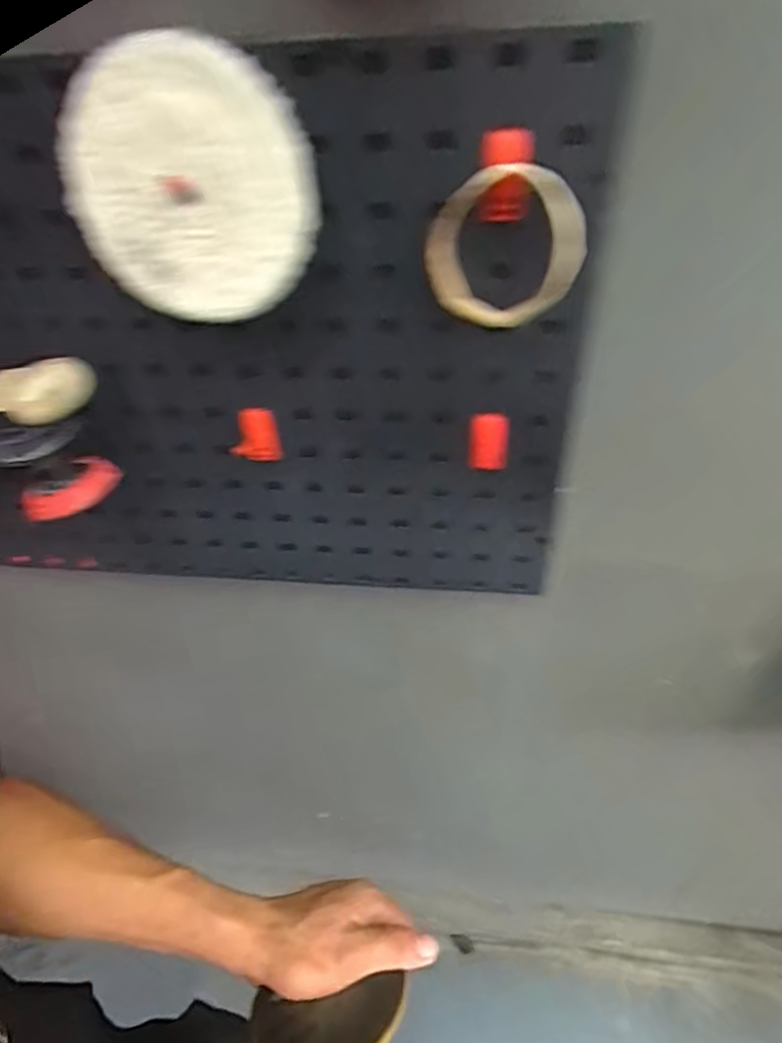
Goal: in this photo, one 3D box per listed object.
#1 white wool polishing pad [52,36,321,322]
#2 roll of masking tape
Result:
[{"bbox_3d":[-0.135,-0.221,0.412,0.174,0.163,0.048,4,32,13],"label":"white wool polishing pad"},{"bbox_3d":[0.073,-0.174,0.396,0.097,0.095,0.022,9,43,15],"label":"roll of masking tape"}]

